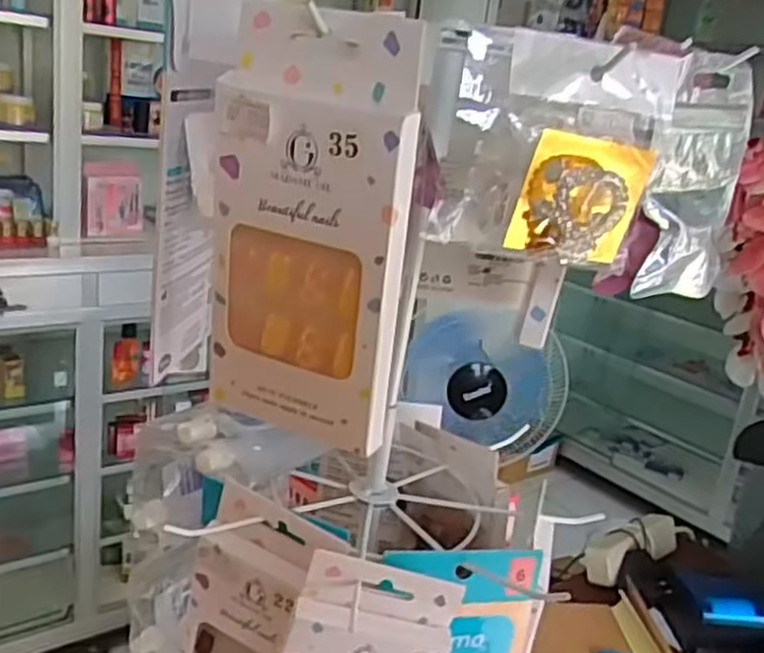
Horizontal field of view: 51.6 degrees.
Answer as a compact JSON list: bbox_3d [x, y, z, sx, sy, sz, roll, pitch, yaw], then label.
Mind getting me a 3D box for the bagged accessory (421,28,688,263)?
[{"bbox_3d":[0.054,-0.061,0.269,0.071,0.068,0.038,18,21,31],"label":"bagged accessory"}]

